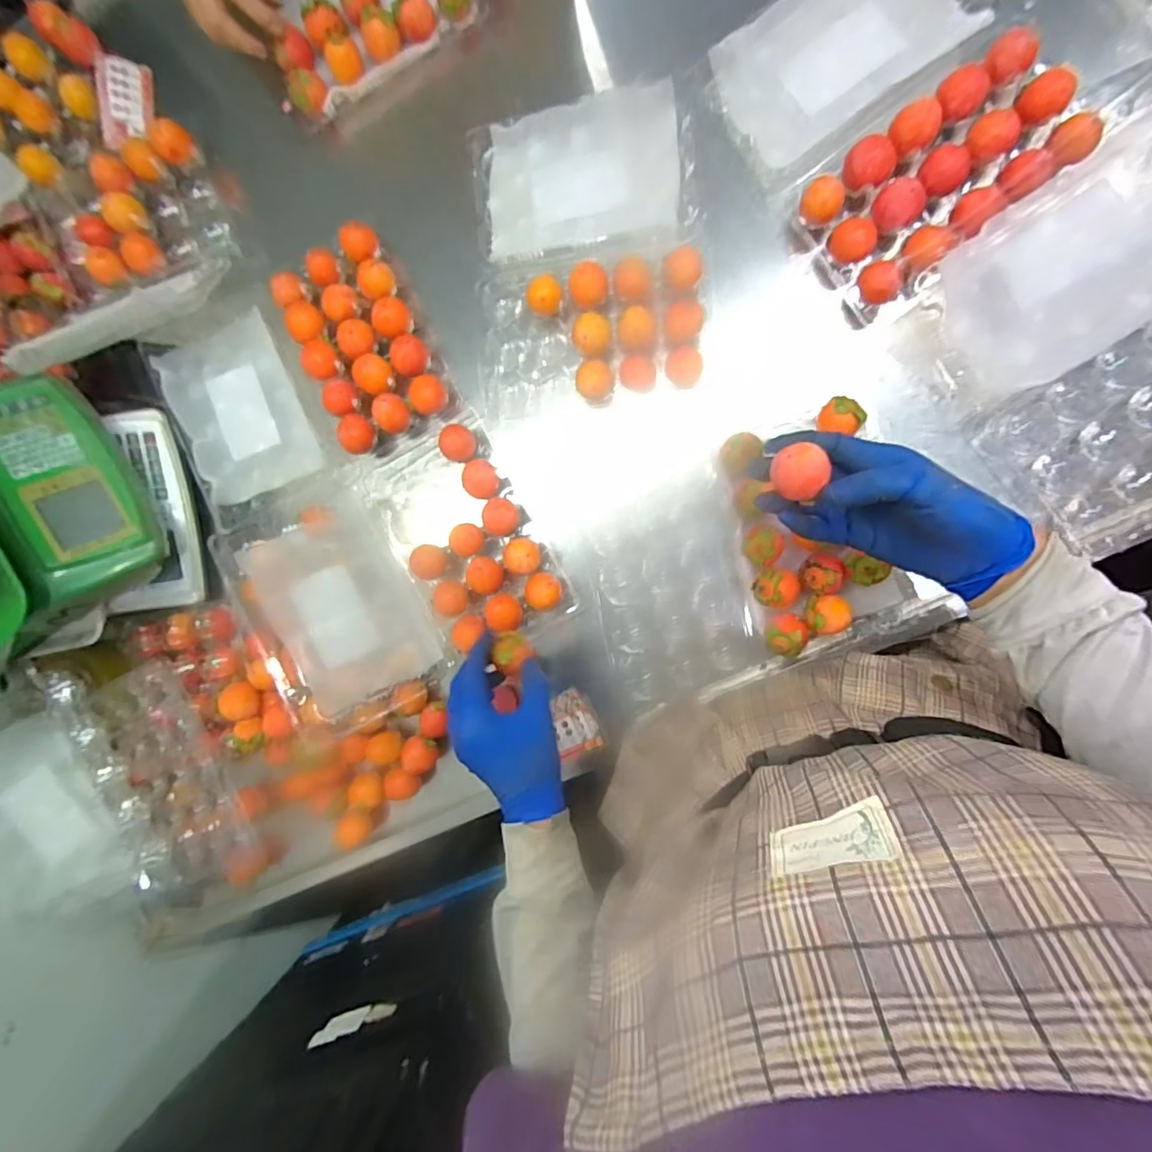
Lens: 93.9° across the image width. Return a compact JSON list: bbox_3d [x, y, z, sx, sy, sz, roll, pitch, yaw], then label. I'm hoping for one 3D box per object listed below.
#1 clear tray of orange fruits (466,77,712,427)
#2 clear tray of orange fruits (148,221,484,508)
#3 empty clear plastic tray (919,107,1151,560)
[{"bbox_3d":[0.009,-0.320,0.537,0.226,0.047,0.289,-4,91,11],"label":"clear tray of orange fruits"},{"bbox_3d":[-0.298,-0.210,0.596,0.294,0.053,0.225,-26,87,10],"label":"clear tray of orange fruits"},{"bbox_3d":[0.446,-0.190,0.453,0.221,0.062,0.280,-37,85,10],"label":"empty clear plastic tray"}]

